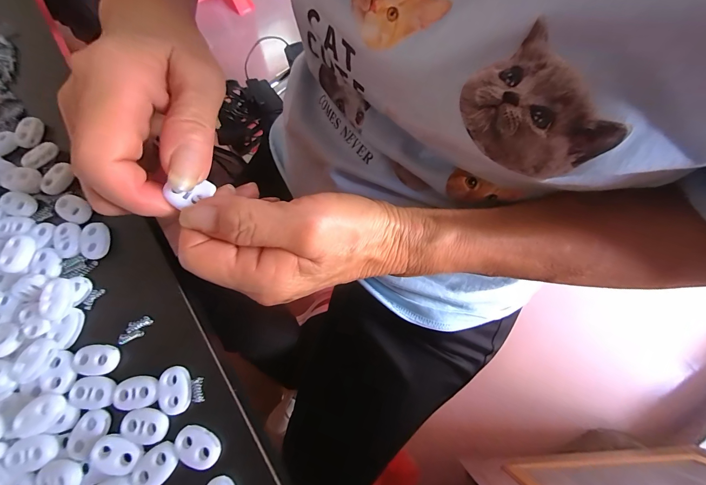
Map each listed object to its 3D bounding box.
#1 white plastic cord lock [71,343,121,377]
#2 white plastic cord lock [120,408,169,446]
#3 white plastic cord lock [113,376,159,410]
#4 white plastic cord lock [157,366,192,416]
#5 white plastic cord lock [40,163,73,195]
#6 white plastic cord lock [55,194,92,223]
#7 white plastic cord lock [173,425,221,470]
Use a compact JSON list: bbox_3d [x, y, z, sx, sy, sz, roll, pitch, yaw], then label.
[{"bbox_3d":[-0.138,0.063,0.170,0.022,0.004,0.015,0,72,2],"label":"white plastic cord lock"},{"bbox_3d":[-0.104,0.092,0.158,0.022,0.004,0.015,4,72,4],"label":"white plastic cord lock"},{"bbox_3d":[-0.111,0.077,0.162,0.023,0.004,0.015,-9,72,-1],"label":"white plastic cord lock"},{"bbox_3d":[-0.092,0.076,0.163,0.016,0.004,0.022,-3,72,1],"label":"white plastic cord lock"},{"bbox_3d":[-0.191,-0.041,0.204,0.014,0.006,0.021,28,75,11],"label":"white plastic cord lock"},{"bbox_3d":[-0.174,-0.021,0.196,0.021,0.004,0.015,29,75,11],"label":"white plastic cord lock"},{"bbox_3d":[-0.076,0.100,0.155,0.023,0.004,0.015,18,74,8],"label":"white plastic cord lock"}]

